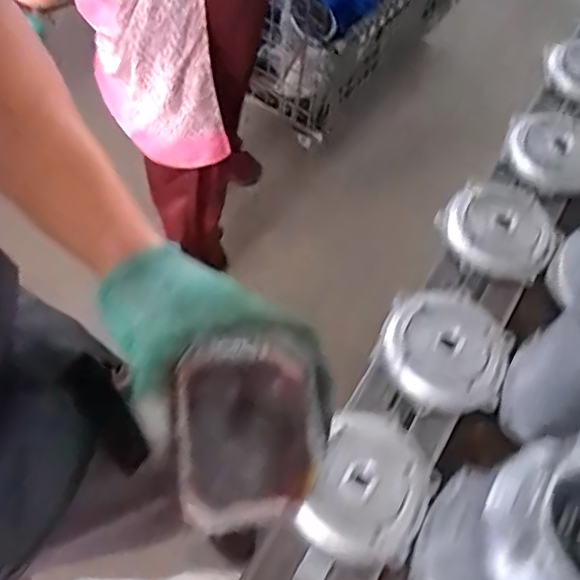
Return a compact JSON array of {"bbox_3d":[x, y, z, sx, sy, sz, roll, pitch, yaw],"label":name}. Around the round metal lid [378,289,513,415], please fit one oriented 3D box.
[{"bbox_3d":[0.158,0.060,0.603,0.126,0.018,0.126,1,58,-2],"label":"round metal lid"}]

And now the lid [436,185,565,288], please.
[{"bbox_3d":[0.242,-0.079,0.683,0.127,0.025,0.131,29,61,14],"label":"lid"}]

